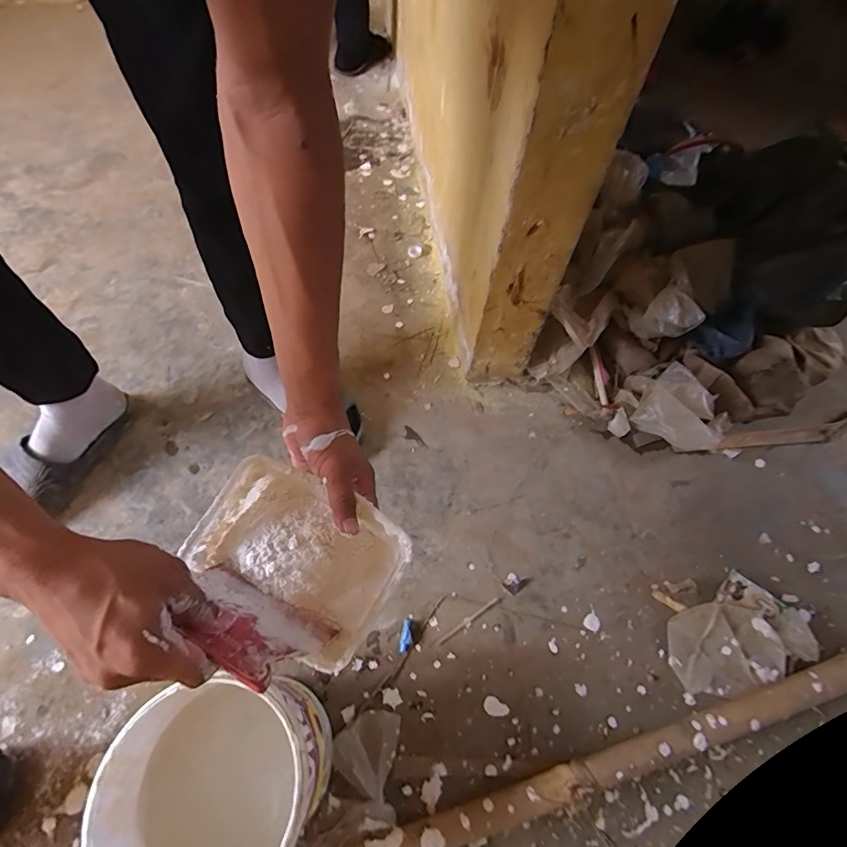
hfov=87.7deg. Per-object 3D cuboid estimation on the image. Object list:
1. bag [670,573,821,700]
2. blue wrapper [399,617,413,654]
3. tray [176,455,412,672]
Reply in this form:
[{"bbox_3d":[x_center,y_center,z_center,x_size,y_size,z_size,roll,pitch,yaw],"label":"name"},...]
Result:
[{"bbox_3d":[0.433,0.294,0.617,0.204,0.040,0.124,-18,63,-13],"label":"bag"},{"bbox_3d":[-0.023,0.293,0.609,0.016,0.004,0.045,12,61,3],"label":"blue wrapper"},{"bbox_3d":[-0.107,0.116,0.386,0.166,0.074,0.115,30,63,13],"label":"tray"}]

